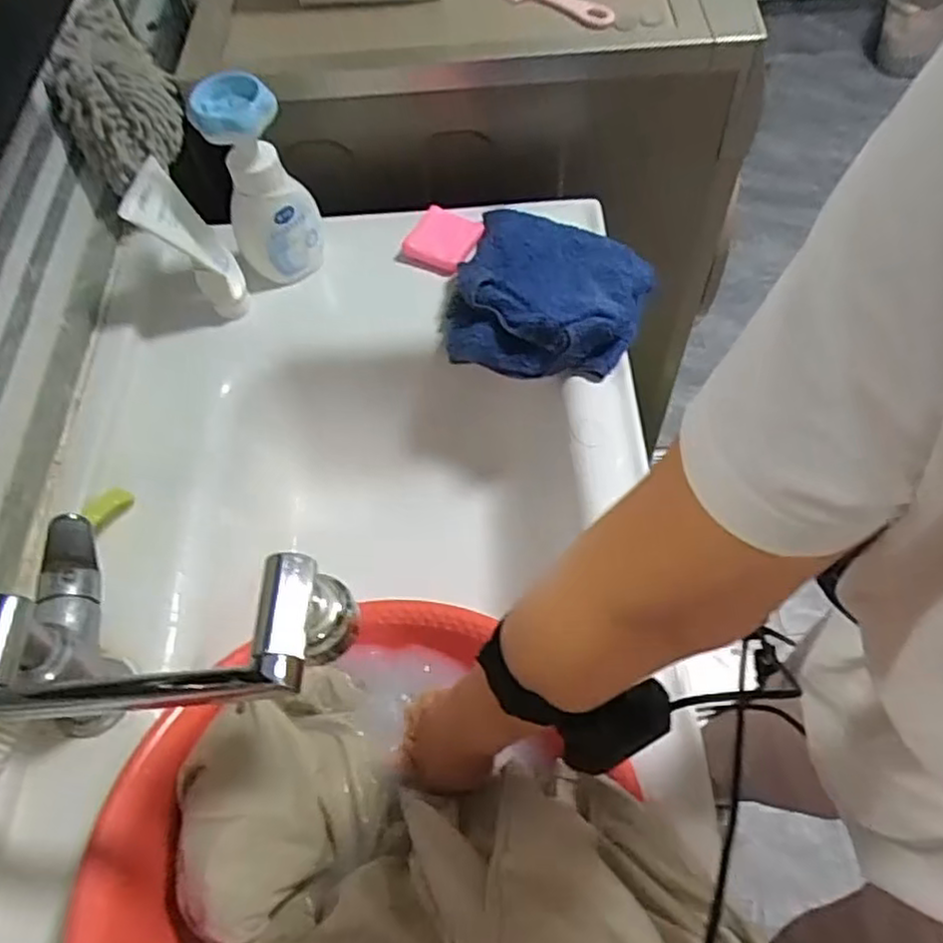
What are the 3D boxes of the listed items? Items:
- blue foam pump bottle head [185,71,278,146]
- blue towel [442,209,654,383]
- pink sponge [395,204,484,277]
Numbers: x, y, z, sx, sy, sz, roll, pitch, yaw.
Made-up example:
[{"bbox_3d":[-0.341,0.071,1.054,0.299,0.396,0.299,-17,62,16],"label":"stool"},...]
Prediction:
[{"bbox_3d":[-0.206,-0.312,0.604,0.069,0.031,0.059,-26,60,-11],"label":"blue foam pump bottle head"},{"bbox_3d":[0.074,-0.175,0.686,0.182,0.045,0.178,17,62,14],"label":"blue towel"},{"bbox_3d":[-0.031,-0.243,0.745,0.071,0.021,0.073,19,62,15],"label":"pink sponge"}]

